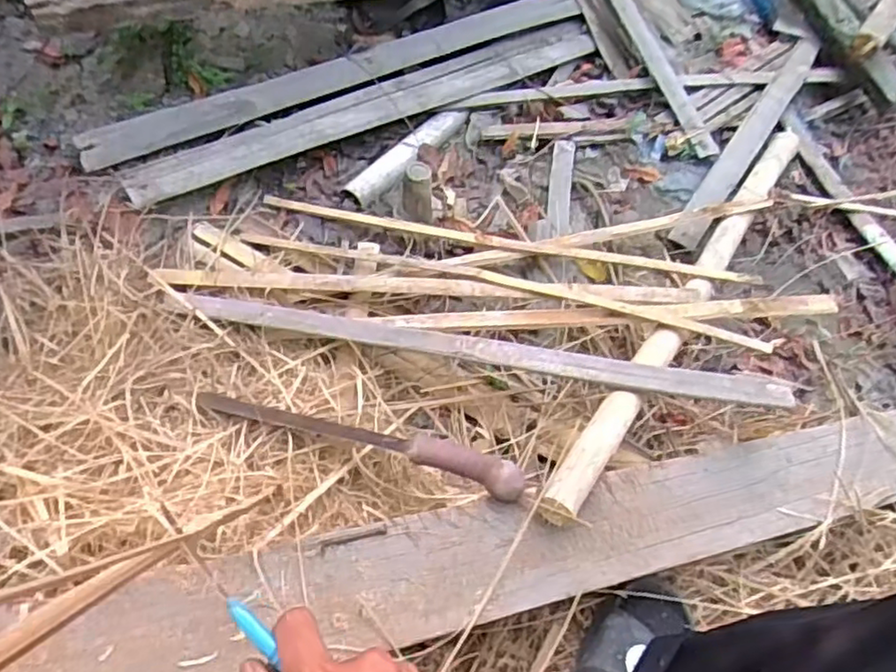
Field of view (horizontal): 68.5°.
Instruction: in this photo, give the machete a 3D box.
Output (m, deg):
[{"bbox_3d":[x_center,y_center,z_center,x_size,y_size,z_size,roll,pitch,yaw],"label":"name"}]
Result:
[{"bbox_3d":[-0.104,0.110,0.707,0.396,0.042,0.040,8,50,27],"label":"machete"}]

